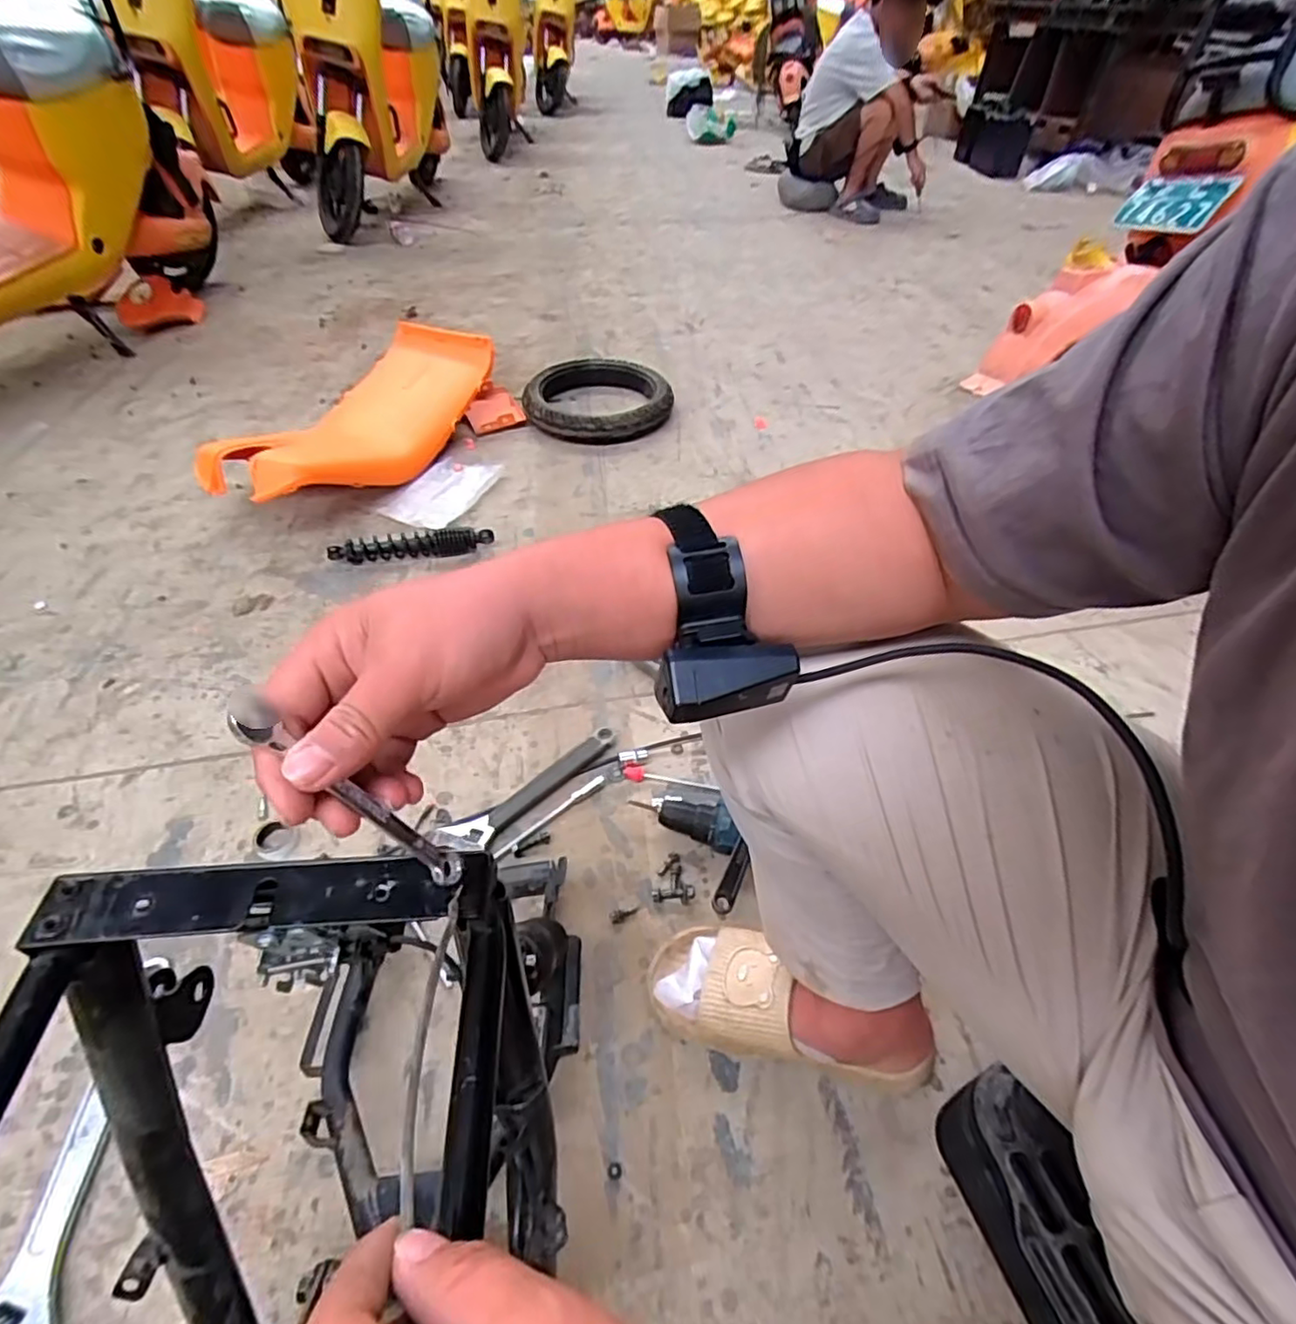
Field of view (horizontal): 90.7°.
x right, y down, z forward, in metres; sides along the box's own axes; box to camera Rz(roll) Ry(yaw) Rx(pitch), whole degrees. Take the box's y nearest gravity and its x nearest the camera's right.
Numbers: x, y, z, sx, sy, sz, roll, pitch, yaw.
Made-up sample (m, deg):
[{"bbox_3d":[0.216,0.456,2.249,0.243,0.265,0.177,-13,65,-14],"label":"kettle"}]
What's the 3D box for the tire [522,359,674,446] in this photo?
[{"bbox_3d":[-0.124,-0.660,1.608,0.366,0.064,0.368,-3,47,-6],"label":"tire"}]

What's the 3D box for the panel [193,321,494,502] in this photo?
[{"bbox_3d":[-0.597,-0.516,1.368,0.254,0.177,0.655,23,50,18],"label":"panel"}]

